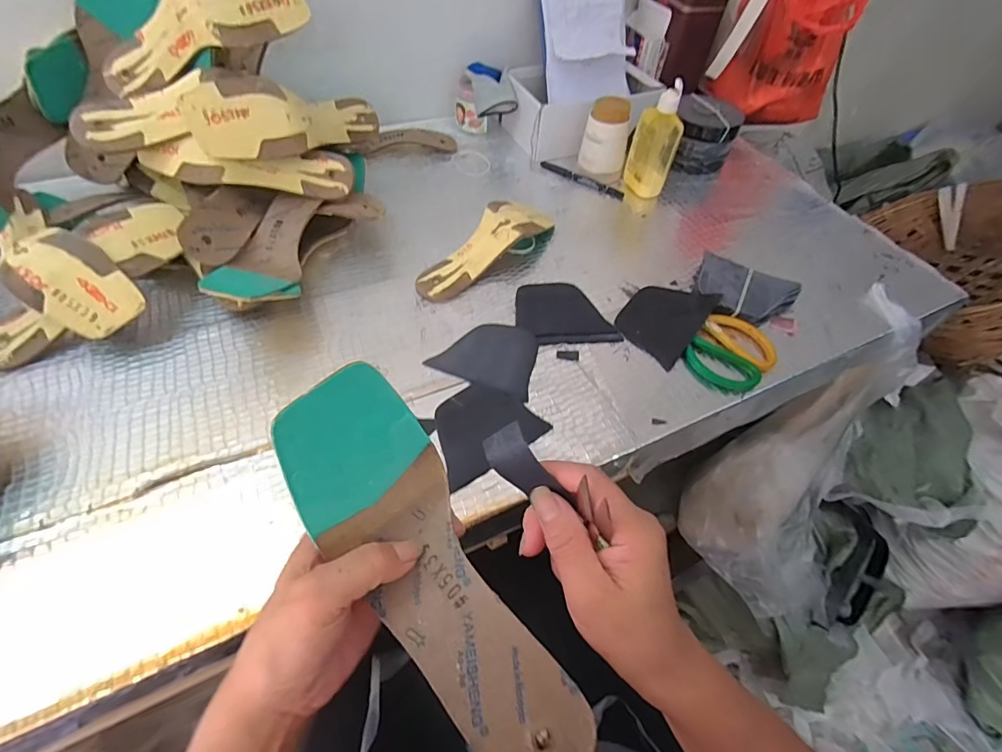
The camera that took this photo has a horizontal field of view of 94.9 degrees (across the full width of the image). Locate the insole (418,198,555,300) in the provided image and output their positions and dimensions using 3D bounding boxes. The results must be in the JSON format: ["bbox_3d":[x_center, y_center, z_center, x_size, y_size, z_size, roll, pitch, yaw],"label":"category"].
[{"bbox_3d":[-0.015,-0.170,0.590,0.068,0.045,0.218,36,59,21],"label":"insole"}]

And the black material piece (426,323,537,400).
[{"bbox_3d":[-0.011,-0.025,0.506,0.107,0.007,0.087,20,55,11],"label":"black material piece"}]

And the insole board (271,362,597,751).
[{"bbox_3d":[-0.039,0.108,0.249,0.074,0.043,0.231,-30,81,-23],"label":"insole board"}]

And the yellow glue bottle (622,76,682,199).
[{"bbox_3d":[0.222,-0.332,0.669,0.065,0.145,0.041,17,54,9],"label":"yellow glue bottle"}]

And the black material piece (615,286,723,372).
[{"bbox_3d":[0.190,-0.070,0.542,0.084,0.009,0.107,35,73,21],"label":"black material piece"}]

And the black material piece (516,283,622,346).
[{"bbox_3d":[0.075,-0.077,0.547,0.113,0.011,0.090,-4,53,-6],"label":"black material piece"}]

